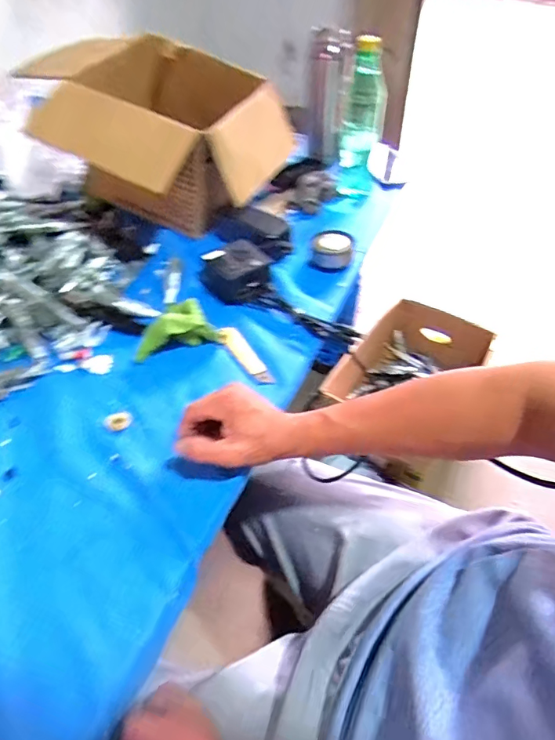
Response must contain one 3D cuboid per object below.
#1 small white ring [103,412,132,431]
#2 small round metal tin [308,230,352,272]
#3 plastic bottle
[{"bbox_3d":[-0.179,0.057,0.518,0.029,0.004,0.023,-11,48,-7],"label":"small white ring"},{"bbox_3d":[0.082,-0.182,0.702,0.066,0.034,0.061,9,49,11],"label":"small round metal tin"},{"bbox_3d":[0.143,-0.417,0.786,0.070,0.233,0.062,8,49,11],"label":"plastic bottle"}]

